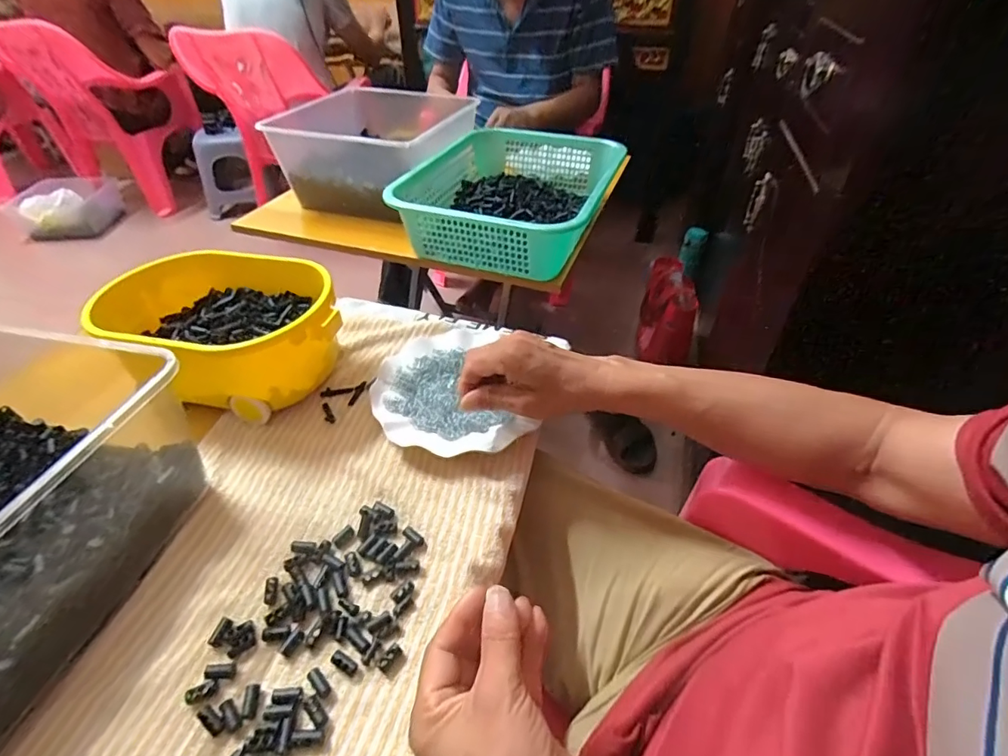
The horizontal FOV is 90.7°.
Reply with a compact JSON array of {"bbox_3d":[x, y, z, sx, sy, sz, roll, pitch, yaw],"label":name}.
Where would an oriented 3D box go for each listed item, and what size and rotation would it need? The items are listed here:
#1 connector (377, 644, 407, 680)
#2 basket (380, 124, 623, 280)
[{"bbox_3d":[-0.077,0.194,0.342,0.015,0.004,0.018,24,47,25],"label":"connector"},{"bbox_3d":[0.009,-0.301,0.819,0.294,0.097,0.387,12,43,14],"label":"basket"}]

